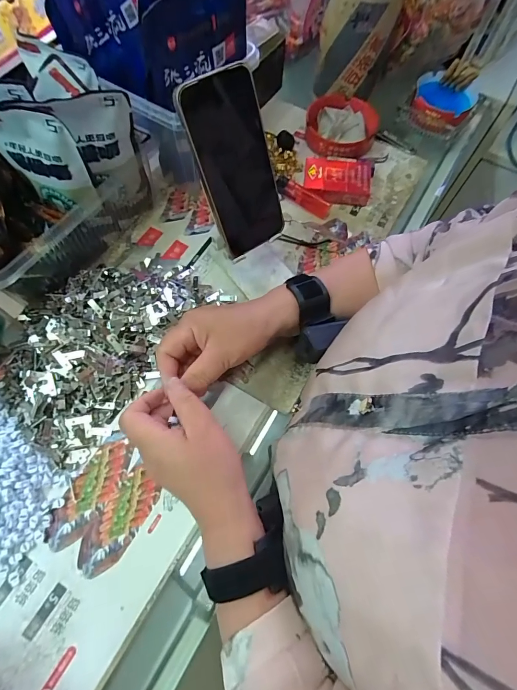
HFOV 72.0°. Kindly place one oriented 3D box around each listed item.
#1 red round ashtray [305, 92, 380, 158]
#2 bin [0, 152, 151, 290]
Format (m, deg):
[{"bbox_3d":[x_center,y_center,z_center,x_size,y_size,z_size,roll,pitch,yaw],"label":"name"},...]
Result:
[{"bbox_3d":[0.120,-0.314,0.516,0.099,0.033,0.097,4,67,-1],"label":"red round ashtray"},{"bbox_3d":[-0.261,-0.160,0.414,0.167,0.091,0.216,34,70,11],"label":"bin"}]

